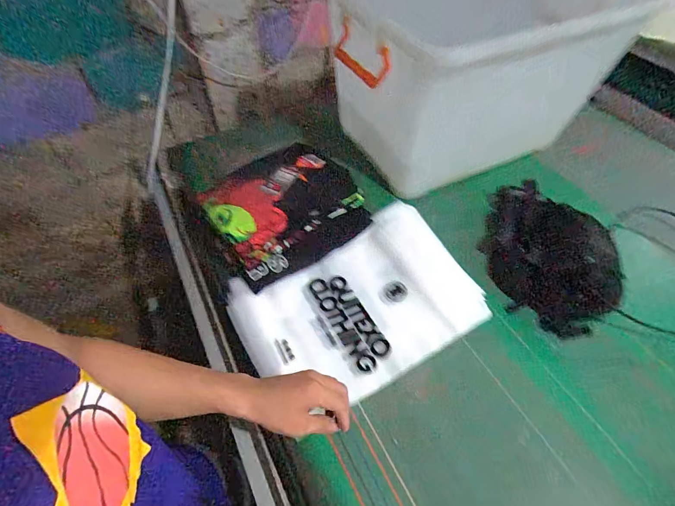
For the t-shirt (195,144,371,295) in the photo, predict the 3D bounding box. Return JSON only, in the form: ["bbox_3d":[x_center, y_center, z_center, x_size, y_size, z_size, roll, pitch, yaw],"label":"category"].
[{"bbox_3d":[-0.109,-0.094,0.700,0.294,0.085,0.253,-29,59,-20],"label":"t-shirt"}]

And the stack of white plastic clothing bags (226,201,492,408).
[{"bbox_3d":[0.034,0.085,0.611,0.405,0.038,0.289,-25,57,-18],"label":"stack of white plastic clothing bags"}]

